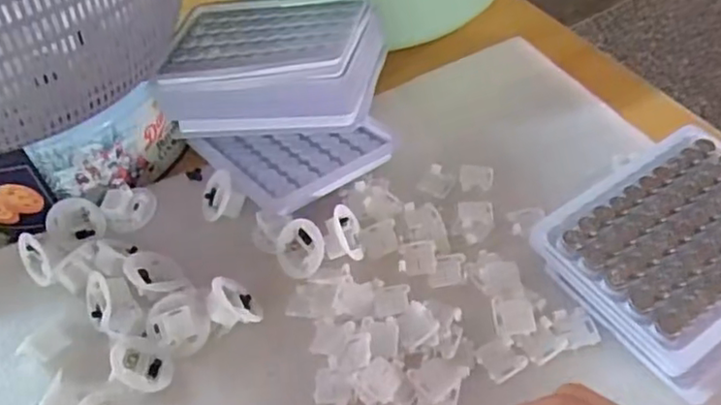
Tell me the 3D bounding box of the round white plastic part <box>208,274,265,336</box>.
[{"bbox_3d":[-0.070,0.052,0.341,0.025,0.020,0.029,-22,52,-13],"label":"round white plastic part"}]

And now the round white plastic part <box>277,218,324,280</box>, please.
[{"bbox_3d":[-0.034,0.026,0.358,0.030,0.007,0.032,11,90,33],"label":"round white plastic part"}]

